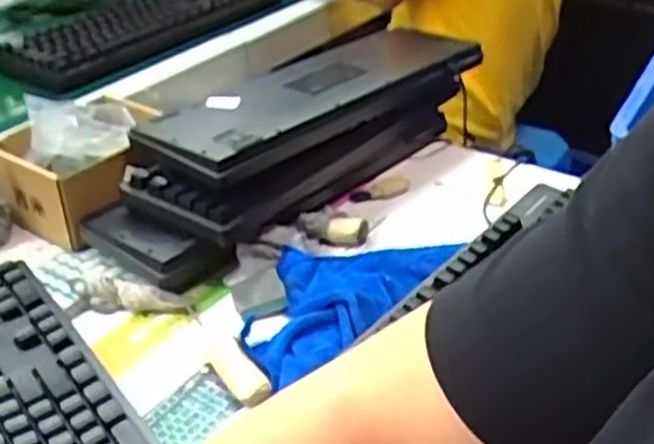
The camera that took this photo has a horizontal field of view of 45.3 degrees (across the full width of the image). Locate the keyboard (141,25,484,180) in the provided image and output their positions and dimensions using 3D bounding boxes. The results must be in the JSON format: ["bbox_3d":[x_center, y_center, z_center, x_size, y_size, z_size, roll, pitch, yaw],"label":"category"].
[{"bbox_3d":[0.003,-0.146,0.848,0.128,0.037,0.426,26,41,35],"label":"keyboard"}]

